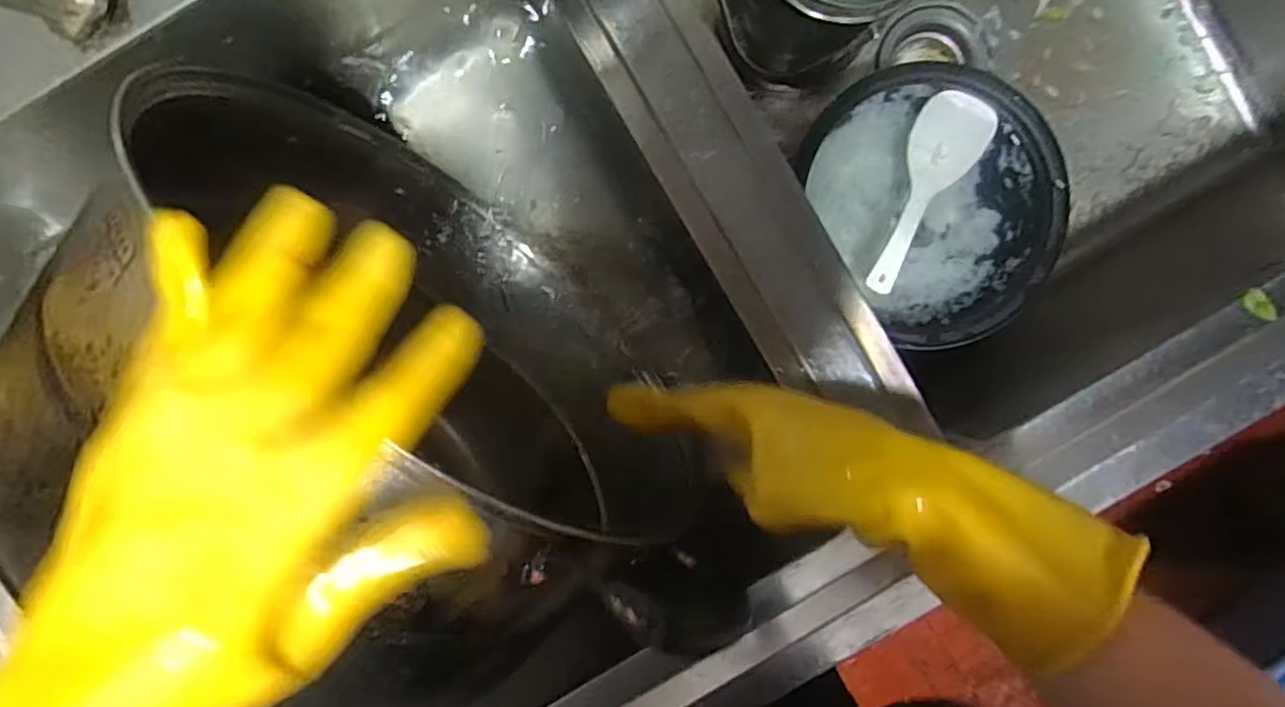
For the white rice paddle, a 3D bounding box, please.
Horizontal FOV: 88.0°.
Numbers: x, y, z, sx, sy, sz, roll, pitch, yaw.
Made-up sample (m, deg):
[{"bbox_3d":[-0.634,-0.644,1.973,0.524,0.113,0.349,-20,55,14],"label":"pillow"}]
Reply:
[{"bbox_3d":[0.246,-0.134,0.572,0.056,0.027,0.174,19,93,-3],"label":"white rice paddle"}]

